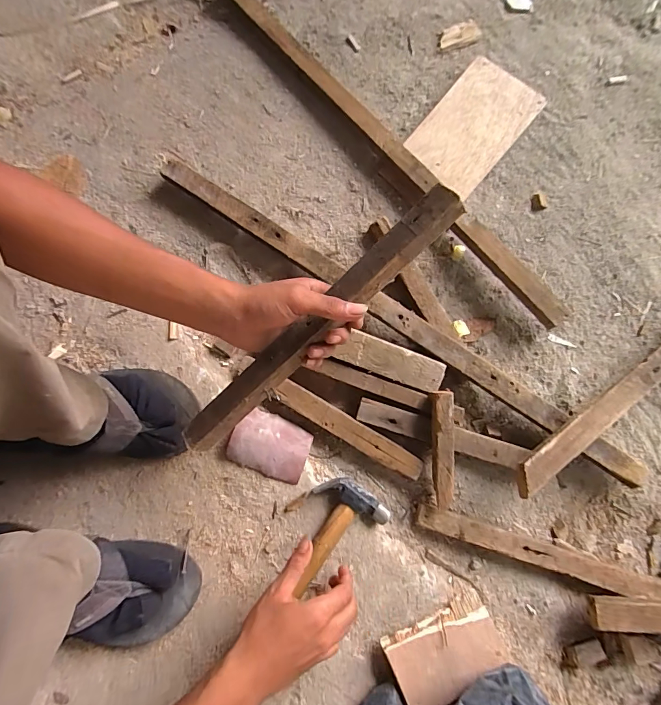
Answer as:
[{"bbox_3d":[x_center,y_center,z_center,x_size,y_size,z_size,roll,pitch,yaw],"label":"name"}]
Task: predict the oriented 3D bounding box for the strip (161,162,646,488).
[{"bbox_3d":[0.079,-0.053,0.511,0.731,0.032,0.043,35,79,6],"label":"strip"}]

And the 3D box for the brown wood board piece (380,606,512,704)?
[{"bbox_3d":[0.134,0.349,0.434,0.129,0.025,0.079,-20,79,-5],"label":"brown wood board piece"}]

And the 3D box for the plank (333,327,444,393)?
[{"bbox_3d":[0.079,0.012,0.502,0.139,0.023,0.042,20,78,3],"label":"plank"}]

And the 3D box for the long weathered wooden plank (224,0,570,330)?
[{"bbox_3d":[0.070,-0.321,0.574,0.036,0.032,0.745,-39,81,-9],"label":"long weathered wooden plank"}]

